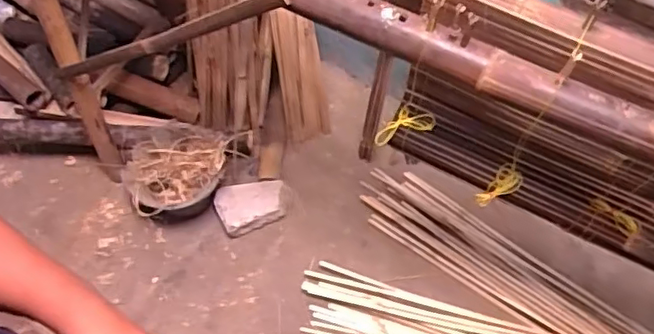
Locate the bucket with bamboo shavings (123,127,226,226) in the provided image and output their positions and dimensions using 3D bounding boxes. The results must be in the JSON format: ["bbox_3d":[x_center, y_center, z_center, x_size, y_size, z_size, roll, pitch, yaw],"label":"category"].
[{"bbox_3d":[-0.411,0.033,1.642,0.271,0.221,0.232,-12,62,-8],"label":"bucket with bamboo shavings"}]

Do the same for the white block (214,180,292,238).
[{"bbox_3d":[-0.206,0.107,1.678,0.205,0.082,0.130,-19,63,-12],"label":"white block"}]

